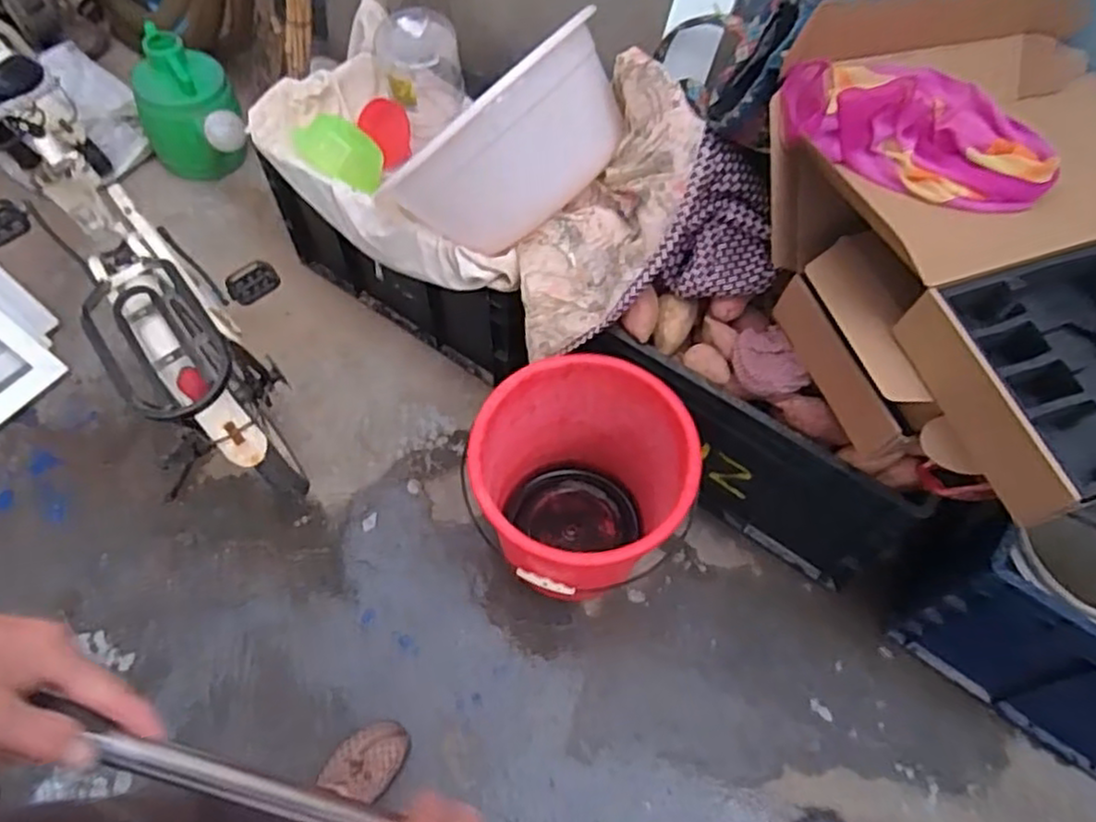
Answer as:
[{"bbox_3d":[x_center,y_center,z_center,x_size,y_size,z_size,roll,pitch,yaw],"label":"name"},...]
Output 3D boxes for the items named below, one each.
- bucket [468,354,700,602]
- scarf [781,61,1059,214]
[{"bbox_3d":[0.054,0.130,1.149,0.296,0.319,0.316,1,59,-1],"label":"bucket"},{"bbox_3d":[0.457,-0.362,0.893,0.327,0.087,0.194,20,61,10],"label":"scarf"}]

